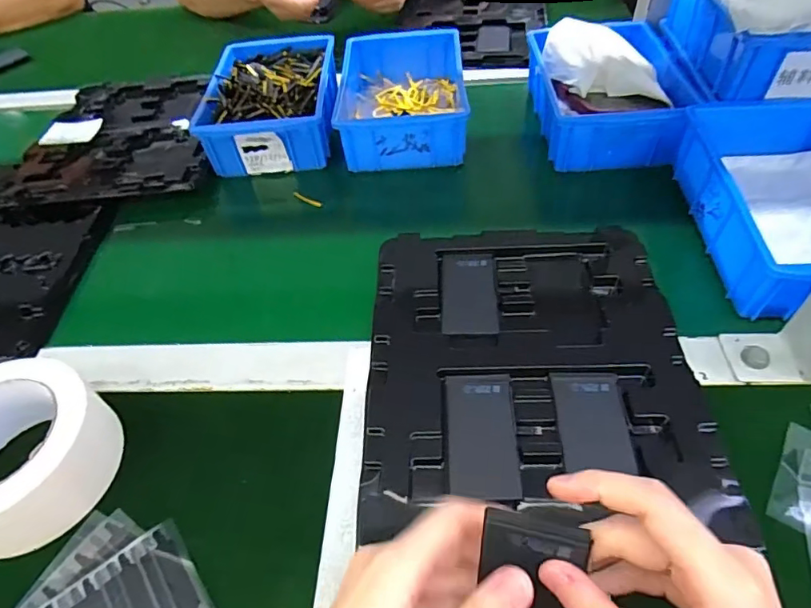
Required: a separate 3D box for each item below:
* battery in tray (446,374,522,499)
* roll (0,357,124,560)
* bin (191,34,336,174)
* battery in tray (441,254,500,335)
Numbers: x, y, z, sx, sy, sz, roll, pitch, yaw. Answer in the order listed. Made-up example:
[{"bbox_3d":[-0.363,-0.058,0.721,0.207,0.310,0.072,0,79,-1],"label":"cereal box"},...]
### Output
[{"bbox_3d":[0.050,0.083,0.336,0.044,0.004,0.085,-2,50,4],"label":"battery in tray"},{"bbox_3d":[-0.254,0.097,0.333,0.106,0.056,0.109,-3,50,3],"label":"roll"},{"bbox_3d":[-0.150,-0.242,0.606,0.144,0.058,0.209,-4,50,2],"label":"bin"},{"bbox_3d":[0.052,-0.010,0.419,0.044,0.005,0.090,0,50,5],"label":"battery in tray"}]

